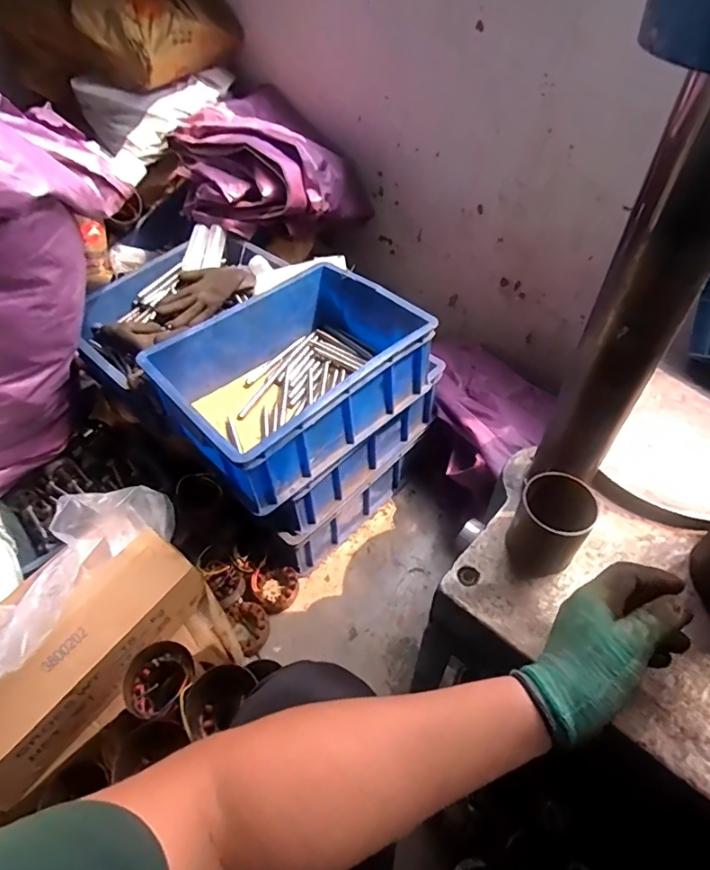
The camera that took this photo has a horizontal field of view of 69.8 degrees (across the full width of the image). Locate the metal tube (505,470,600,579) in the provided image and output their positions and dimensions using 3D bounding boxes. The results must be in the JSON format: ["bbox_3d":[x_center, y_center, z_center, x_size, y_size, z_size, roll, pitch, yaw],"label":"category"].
[{"bbox_3d":[0.193,0.092,0.508,0.066,0.098,0.073,30,57,24],"label":"metal tube"}]

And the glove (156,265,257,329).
[{"bbox_3d":[-0.304,-0.286,1.014,0.186,0.050,0.127,-31,56,-22],"label":"glove"}]

